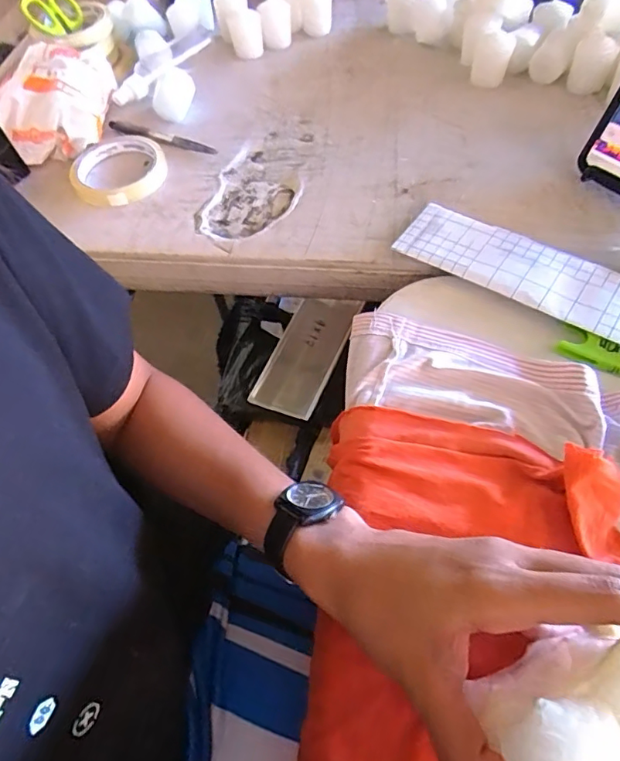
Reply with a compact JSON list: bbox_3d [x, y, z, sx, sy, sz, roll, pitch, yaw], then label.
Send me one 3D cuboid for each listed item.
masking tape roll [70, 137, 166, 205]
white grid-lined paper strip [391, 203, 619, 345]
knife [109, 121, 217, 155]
[{"bbox_3d":[-0.184,-0.206,0.491,0.089,0.016,0.092,-2,57,3],"label":"masking tape roll"},{"bbox_3d":[0.167,-0.086,0.388,0.198,0.007,0.066,30,63,22],"label":"white grid-lined paper strip"},{"bbox_3d":[-0.155,-0.246,0.515,0.132,0.010,0.017,21,62,17],"label":"knife"}]

